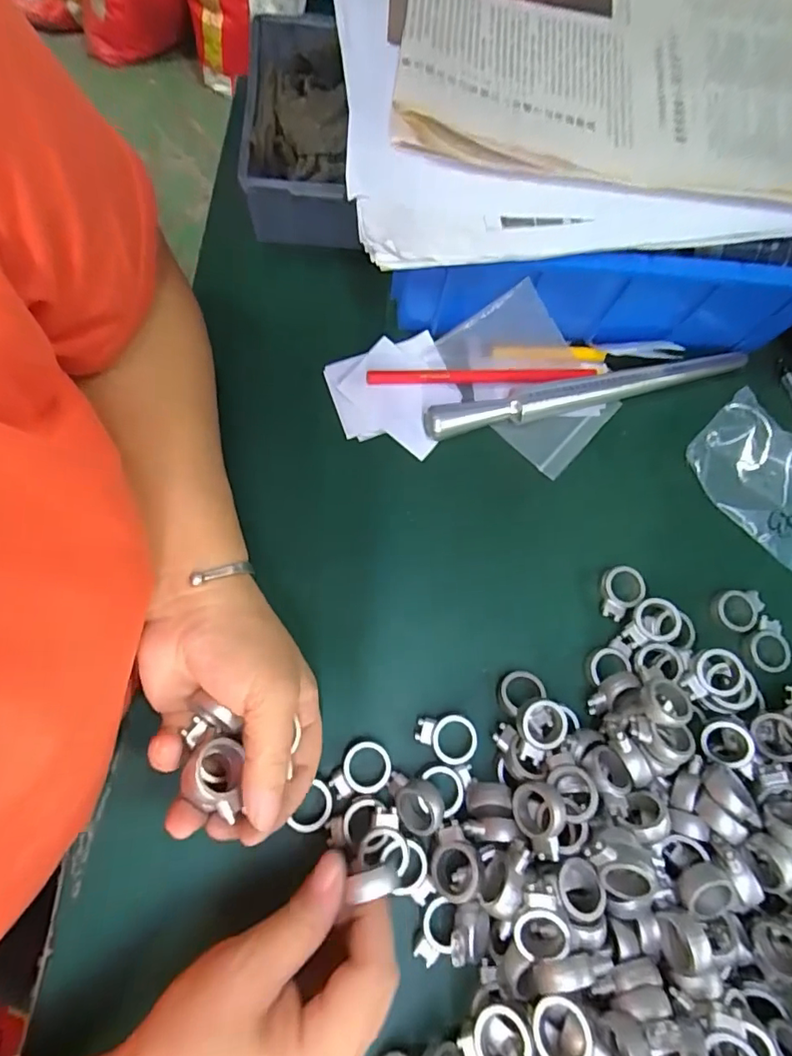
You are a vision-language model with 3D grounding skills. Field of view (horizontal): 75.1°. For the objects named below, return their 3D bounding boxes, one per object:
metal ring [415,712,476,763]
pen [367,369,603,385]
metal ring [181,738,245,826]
[{"bbox_3d":[0.028,0.118,0.290,0.034,0.006,0.025,13,74,-2],"label":"metal ring"},{"bbox_3d":[0.059,-0.104,0.346,0.154,0.007,0.014,-1,75,-6],"label":"pen"},{"bbox_3d":[-0.082,0.110,0.226,0.024,0.010,0.031,-6,72,-3],"label":"metal ring"}]

